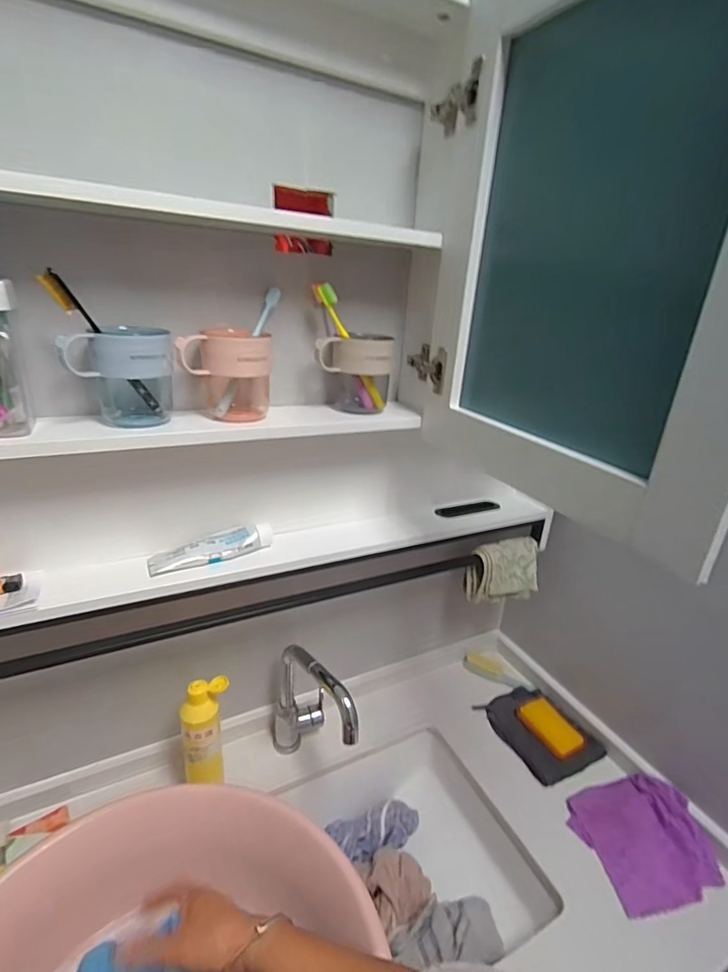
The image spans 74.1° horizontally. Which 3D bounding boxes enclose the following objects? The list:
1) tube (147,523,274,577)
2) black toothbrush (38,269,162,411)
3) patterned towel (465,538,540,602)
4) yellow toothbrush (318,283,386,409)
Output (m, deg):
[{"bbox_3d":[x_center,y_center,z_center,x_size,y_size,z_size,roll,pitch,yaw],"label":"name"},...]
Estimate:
[{"bbox_3d":[-0.207,0.086,0.664,0.164,0.039,0.037,-6,25,-23],"label":"tube"},{"bbox_3d":[-0.277,-0.146,0.522,0.014,0.182,0.017,16,61,25],"label":"black toothbrush"},{"bbox_3d":[0.263,0.160,0.891,0.136,0.098,0.073,-6,25,-24],"label":"patterned towel"},{"bbox_3d":[-0.013,-0.187,0.661,0.019,0.184,0.015,-30,27,-1],"label":"yellow toothbrush"}]

